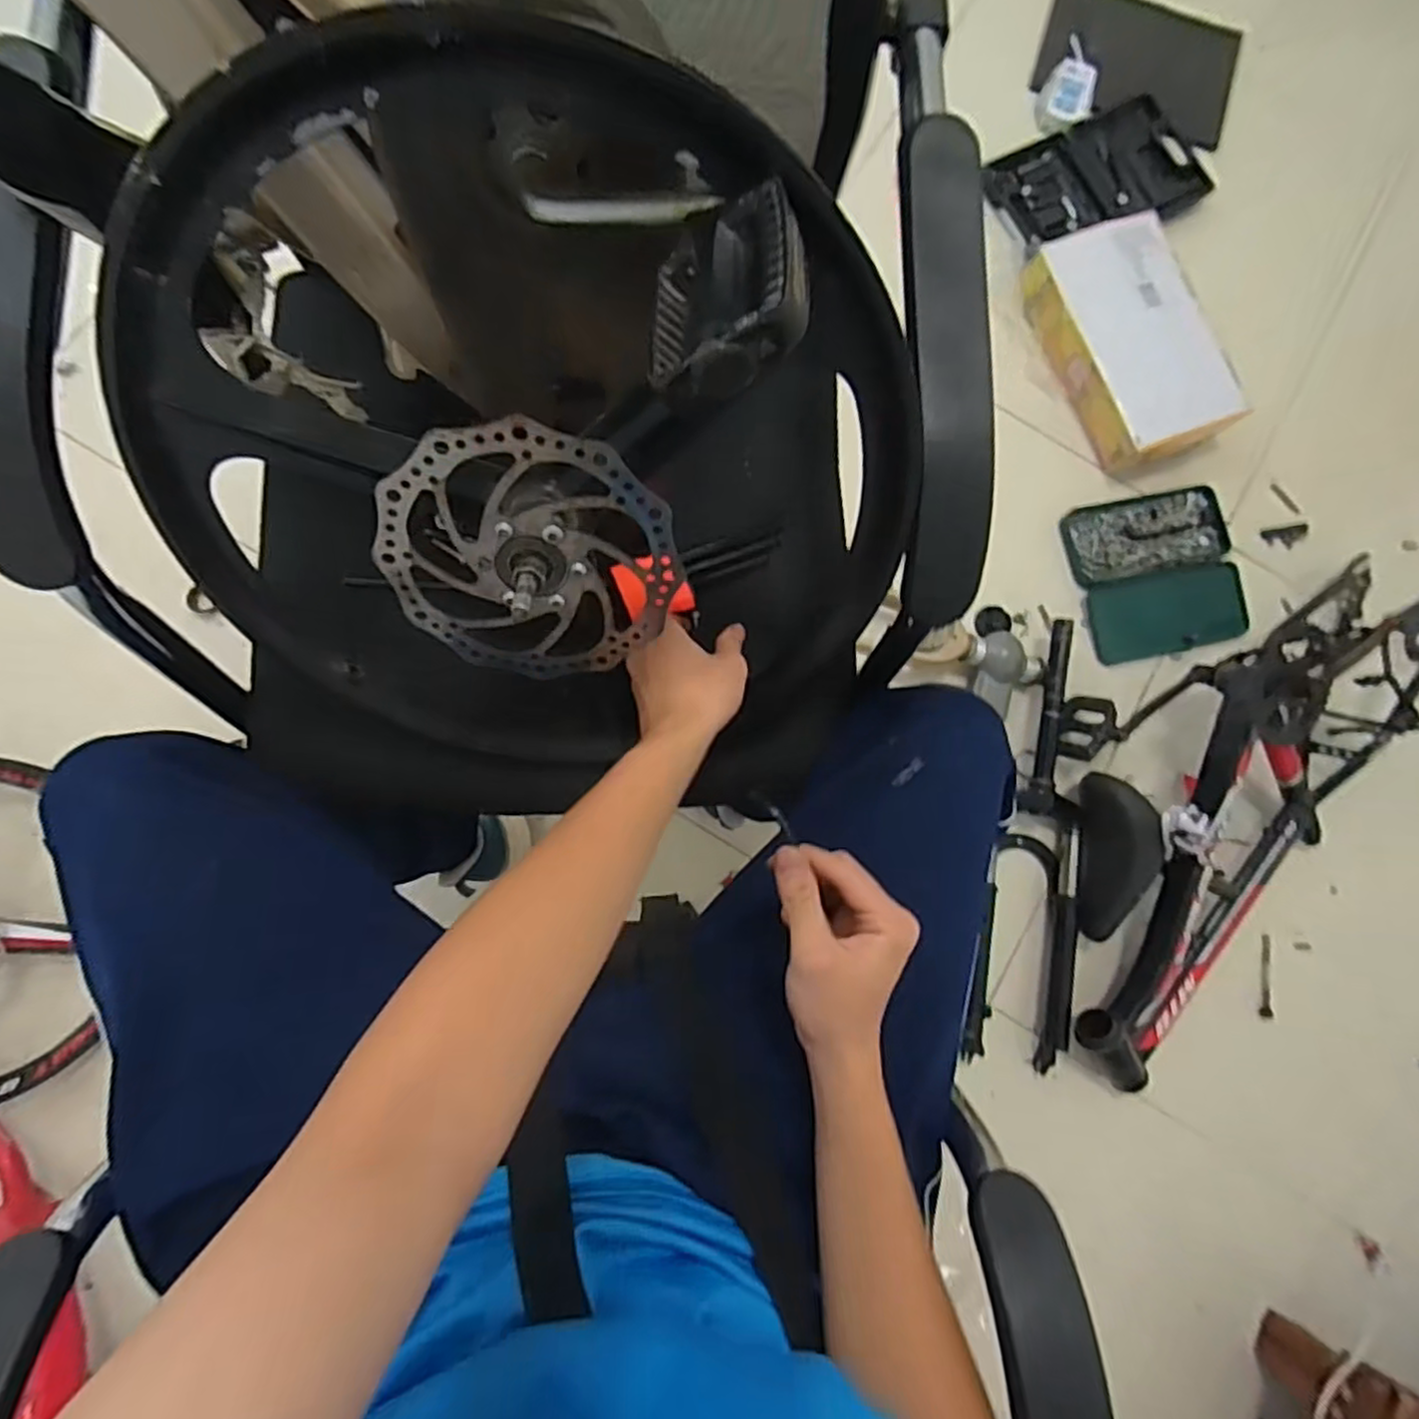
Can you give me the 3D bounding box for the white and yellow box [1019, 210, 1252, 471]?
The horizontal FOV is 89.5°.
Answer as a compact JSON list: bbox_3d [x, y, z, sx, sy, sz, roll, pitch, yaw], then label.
[{"bbox_3d":[0.630,-0.550,1.068,0.202,0.096,0.355,-18,84,-6],"label":"white and yellow box"}]

